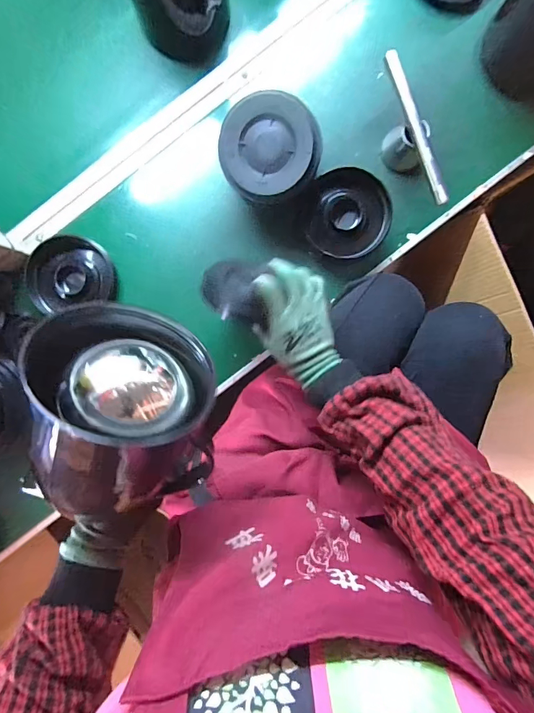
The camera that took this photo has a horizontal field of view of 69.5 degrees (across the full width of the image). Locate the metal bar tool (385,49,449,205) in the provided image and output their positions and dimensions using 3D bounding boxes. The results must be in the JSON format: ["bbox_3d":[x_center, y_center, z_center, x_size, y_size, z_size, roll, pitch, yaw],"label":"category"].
[{"bbox_3d":[0.198,-0.300,0.506,0.017,0.014,0.202,-22,92,1],"label":"metal bar tool"}]

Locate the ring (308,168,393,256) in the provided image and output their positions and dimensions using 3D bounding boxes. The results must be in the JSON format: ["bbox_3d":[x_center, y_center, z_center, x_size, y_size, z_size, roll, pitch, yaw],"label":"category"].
[{"bbox_3d":[0.118,-0.202,0.555,0.109,0.038,0.118,0,92,0],"label":"ring"}]

